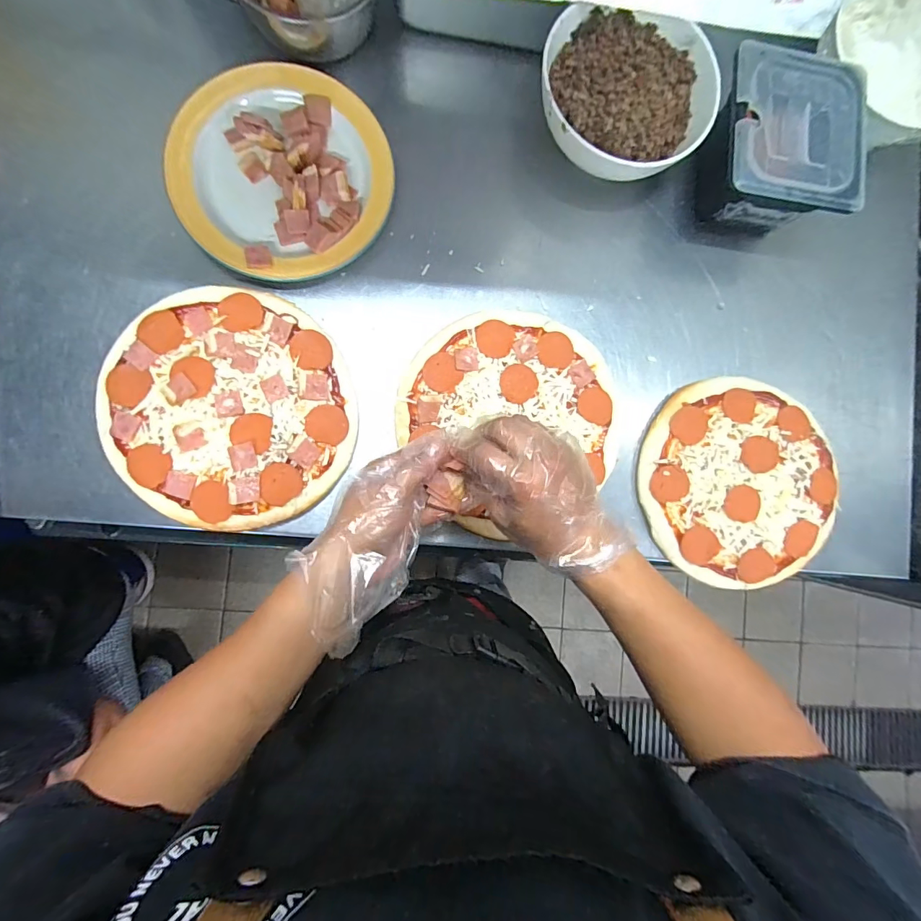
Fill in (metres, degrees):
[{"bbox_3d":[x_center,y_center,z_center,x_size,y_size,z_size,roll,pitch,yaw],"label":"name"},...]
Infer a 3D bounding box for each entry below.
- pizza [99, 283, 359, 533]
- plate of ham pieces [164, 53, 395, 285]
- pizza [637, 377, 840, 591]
[{"bbox_3d":[-0.245,-0.058,0.475,0.242,0.029,0.257,0,86,-6],"label":"pizza"},{"bbox_3d":[-0.198,-0.322,0.491,0.227,0.044,0.223,0,86,-6],"label":"plate of ham pieces"},{"bbox_3d":[0.339,0.027,0.531,0.242,0.025,0.240,0,86,-6],"label":"pizza"}]

